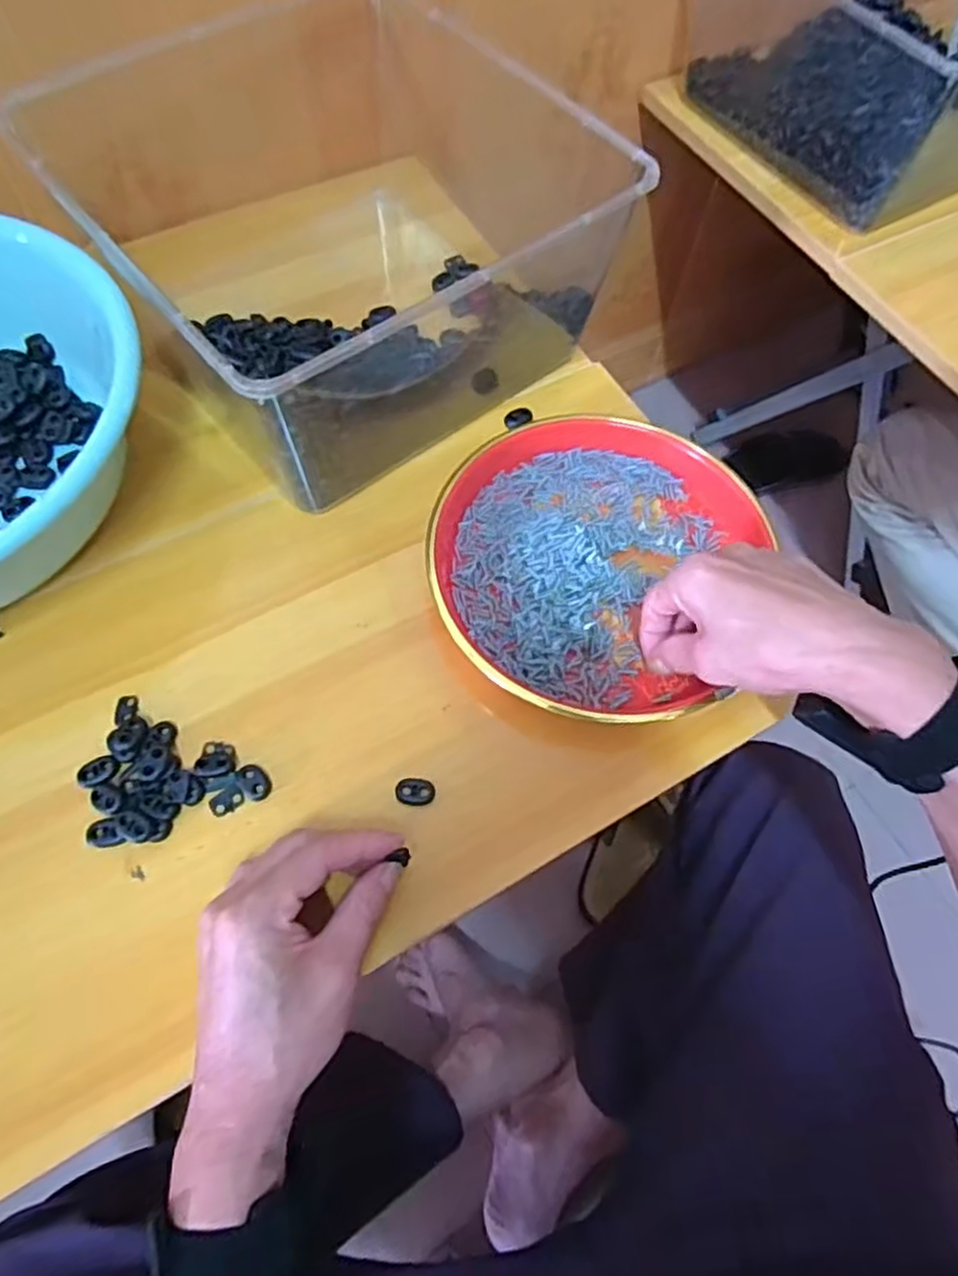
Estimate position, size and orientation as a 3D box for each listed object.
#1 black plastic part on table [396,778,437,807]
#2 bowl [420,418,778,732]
[{"bbox_3d":[-0.036,0.088,0.420,0.022,0.004,0.015,3,65,-1],"label":"black plastic part on table"},{"bbox_3d":[0.071,-0.057,0.470,0.195,0.026,0.217,24,66,8],"label":"bowl"}]

